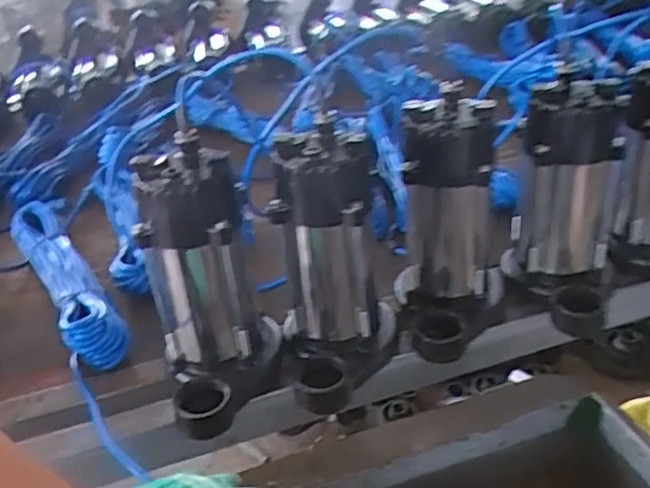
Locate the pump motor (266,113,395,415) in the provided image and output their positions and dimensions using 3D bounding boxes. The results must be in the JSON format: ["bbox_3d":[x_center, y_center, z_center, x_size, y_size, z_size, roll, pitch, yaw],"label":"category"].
[{"bbox_3d":[0.010,0.027,0.627,0.110,0.237,0.139,-6,32,-1],"label":"pump motor"}]

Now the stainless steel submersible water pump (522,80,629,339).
[{"bbox_3d":[0.250,-0.045,0.682,0.099,0.218,0.146,6,34,18],"label":"stainless steel submersible water pump"}]

